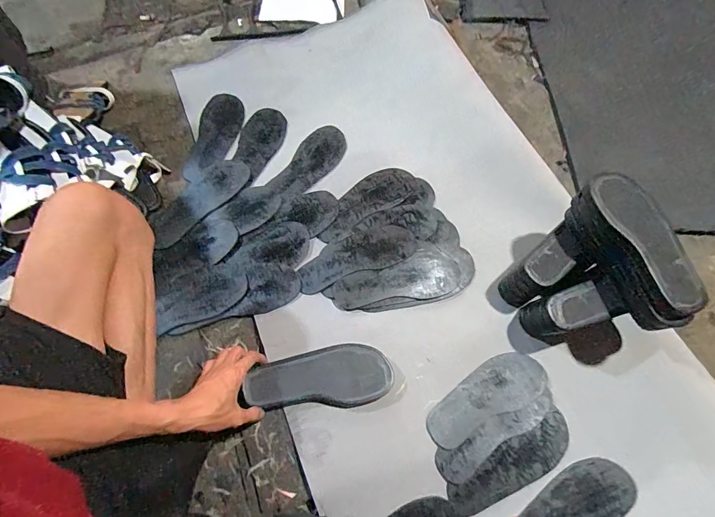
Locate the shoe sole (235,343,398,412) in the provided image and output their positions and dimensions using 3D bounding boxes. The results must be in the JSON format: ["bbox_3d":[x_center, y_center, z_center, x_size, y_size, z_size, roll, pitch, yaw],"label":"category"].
[{"bbox_3d":[-0.063,0.201,0.636,0.235,0.028,0.095,-6,66,-7],"label":"shoe sole"}]

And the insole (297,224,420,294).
[{"bbox_3d":[-0.001,-0.006,0.765,0.242,0.005,0.091,-18,70,-10],"label":"insole"}]

